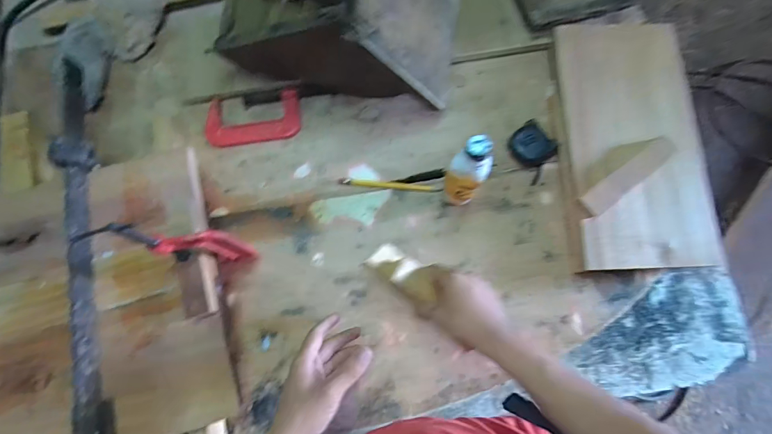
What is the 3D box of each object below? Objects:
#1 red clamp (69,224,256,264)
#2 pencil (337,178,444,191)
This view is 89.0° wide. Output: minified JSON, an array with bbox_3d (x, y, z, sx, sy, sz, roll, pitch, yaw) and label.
[{"bbox_3d":[-0.260,0.040,0.537,0.122,0.258,0.025,-8,75,2],"label":"red clamp"},{"bbox_3d":[0.006,-0.055,0.685,0.179,0.010,0.011,6,79,2],"label":"pencil"}]

